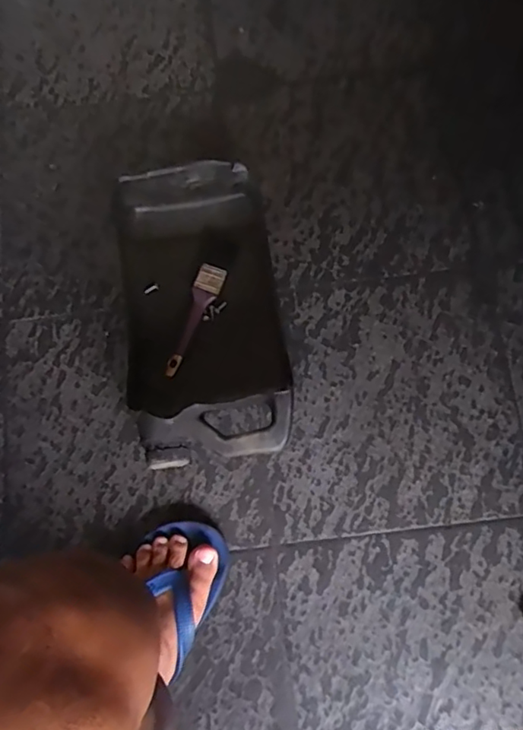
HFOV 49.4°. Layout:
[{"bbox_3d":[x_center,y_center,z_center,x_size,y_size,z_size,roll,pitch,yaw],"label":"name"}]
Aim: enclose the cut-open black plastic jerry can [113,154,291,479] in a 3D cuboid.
[{"bbox_3d":[-0.074,-0.056,0.655,0.190,0.090,0.330,-8,78,0],"label":"cut-open black plastic jerry can"}]

